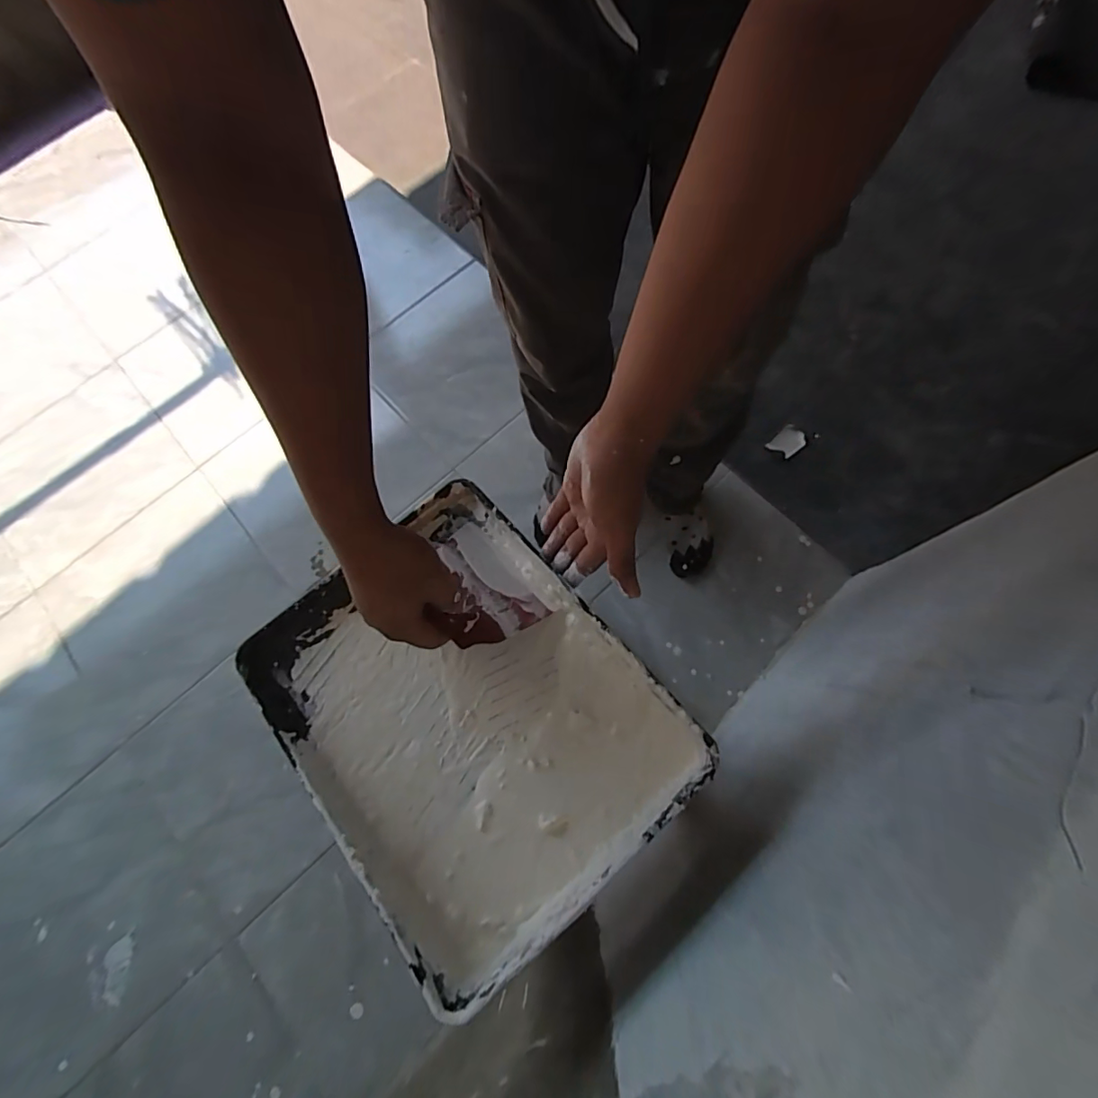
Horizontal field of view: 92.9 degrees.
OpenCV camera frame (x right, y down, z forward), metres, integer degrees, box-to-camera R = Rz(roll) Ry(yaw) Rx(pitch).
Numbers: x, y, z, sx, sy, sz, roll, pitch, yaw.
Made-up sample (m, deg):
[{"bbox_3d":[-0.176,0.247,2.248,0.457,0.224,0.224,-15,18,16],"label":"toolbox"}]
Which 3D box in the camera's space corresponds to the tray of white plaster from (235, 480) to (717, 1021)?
[{"bbox_3d":[-0.077,0.136,0.454,0.274,0.067,0.345,-39,75,-11],"label":"tray of white plaster"}]

